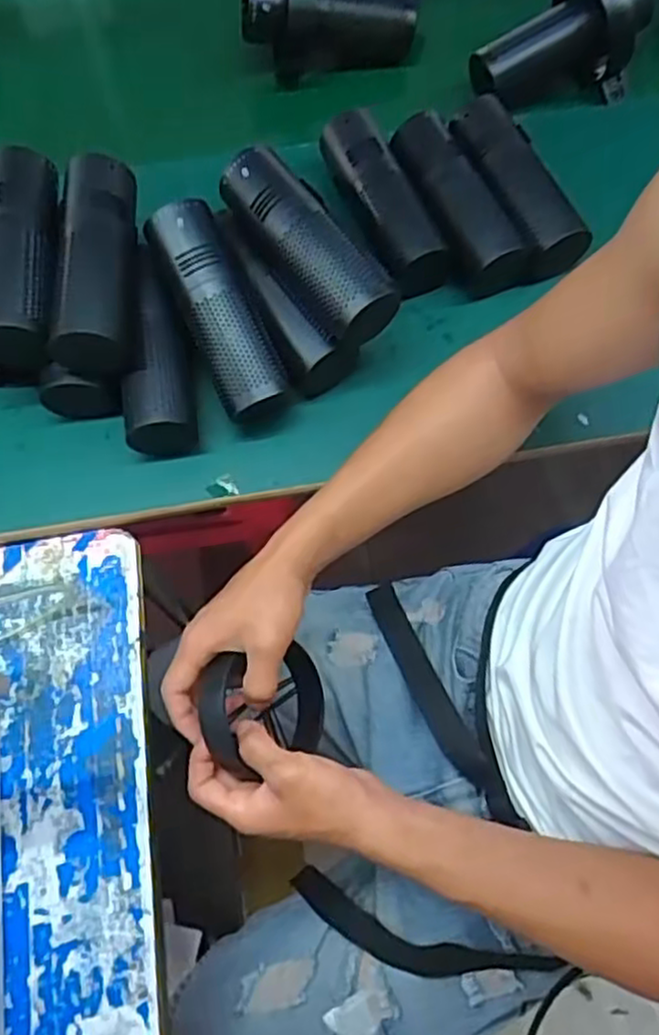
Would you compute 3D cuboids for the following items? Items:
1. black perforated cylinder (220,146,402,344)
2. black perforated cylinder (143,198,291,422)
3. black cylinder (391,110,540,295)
[{"bbox_3d":[-0.018,-0.207,0.546,0.056,0.046,0.165,-38,74,-13],"label":"black perforated cylinder"},{"bbox_3d":[-0.085,-0.158,0.566,0.059,0.063,0.165,-25,93,-9],"label":"black perforated cylinder"},{"bbox_3d":[0.107,-0.268,0.623,0.058,0.050,0.164,-22,71,-8],"label":"black cylinder"}]

